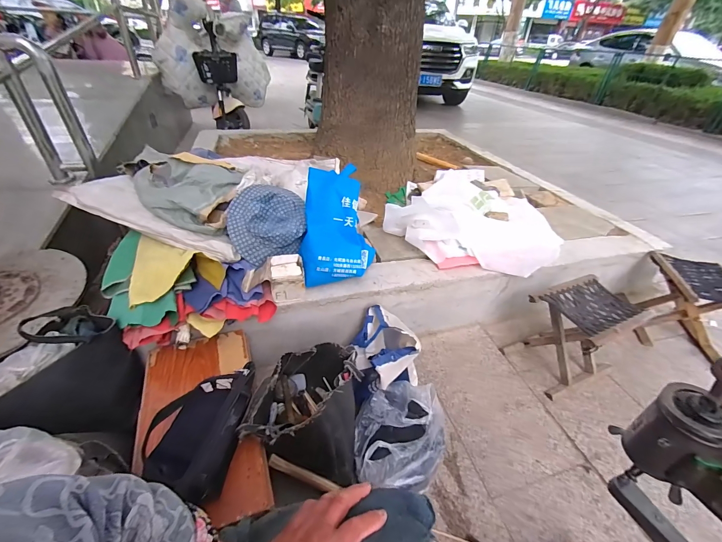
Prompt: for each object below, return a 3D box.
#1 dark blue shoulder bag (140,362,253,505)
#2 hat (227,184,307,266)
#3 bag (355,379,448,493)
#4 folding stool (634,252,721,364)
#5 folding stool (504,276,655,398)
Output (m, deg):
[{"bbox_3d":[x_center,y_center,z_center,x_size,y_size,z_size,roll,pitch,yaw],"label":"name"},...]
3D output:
[{"bbox_3d":[-0.352,0.323,0.671,0.187,0.102,0.260,8,37,7],"label":"dark blue shoulder bag"},{"bbox_3d":[-0.299,-0.165,1.020,0.244,0.085,0.258,-11,77,-13],"label":"hat"},{"bbox_3d":[0.096,0.407,0.811,0.229,0.147,0.212,21,40,23],"label":"bag"},{"bbox_3d":[1.231,0.134,1.225,0.253,0.257,0.295,13,38,14],"label":"folding stool"},{"bbox_3d":[0.692,0.210,1.056,0.272,0.276,0.219,-15,40,-22],"label":"folding stool"}]

